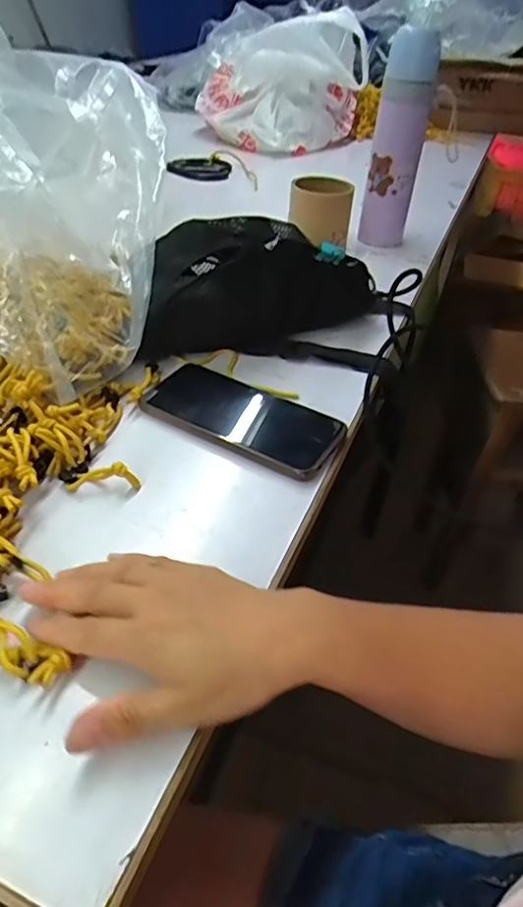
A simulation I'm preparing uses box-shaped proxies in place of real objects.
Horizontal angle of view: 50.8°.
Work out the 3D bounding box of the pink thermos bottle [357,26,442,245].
[{"bbox_3d":[0.168,-0.373,0.683,0.062,0.240,0.063,12,42,6],"label":"pink thermos bottle"}]

